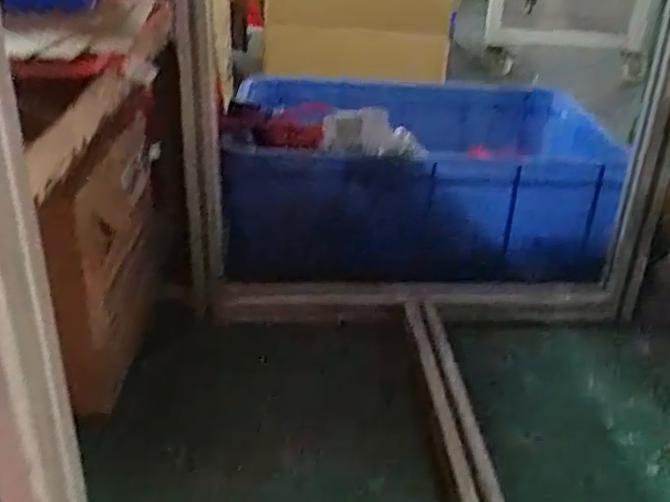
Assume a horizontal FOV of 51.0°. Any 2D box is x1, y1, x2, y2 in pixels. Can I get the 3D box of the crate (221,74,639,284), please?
[{"bbox_3d":[0.124,-0.129,1.261,0.589,0.245,0.443,4,27,-1],"label":"crate"}]

